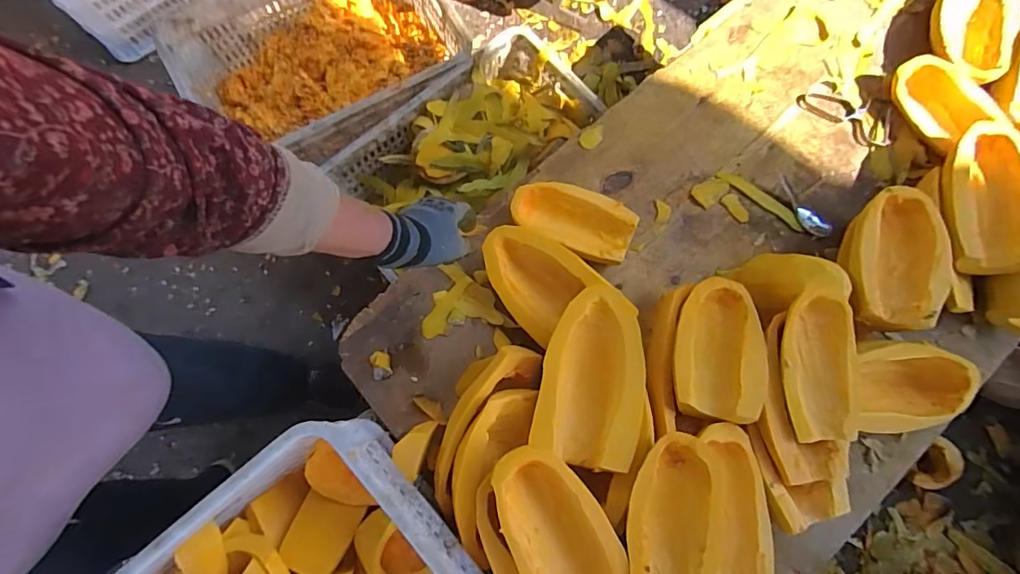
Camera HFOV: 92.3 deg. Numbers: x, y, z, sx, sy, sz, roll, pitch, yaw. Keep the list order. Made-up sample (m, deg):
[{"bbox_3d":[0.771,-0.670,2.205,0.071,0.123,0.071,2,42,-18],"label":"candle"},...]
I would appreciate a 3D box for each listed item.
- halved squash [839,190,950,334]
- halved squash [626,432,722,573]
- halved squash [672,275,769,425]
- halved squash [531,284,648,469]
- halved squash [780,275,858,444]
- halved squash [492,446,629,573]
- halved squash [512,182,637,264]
[{"bbox_3d":[0.549,-0.047,0.699,0.110,0.063,0.204,19,79,3],"label":"halved squash"},{"bbox_3d":[0.188,0.268,0.575,0.100,0.047,0.181,13,78,2],"label":"halved squash"},{"bbox_3d":[0.277,0.079,0.653,0.111,0.055,0.193,9,78,1],"label":"halved squash"},{"bbox_3d":[0.107,0.113,0.626,0.123,0.040,0.220,12,78,2],"label":"halved squash"},{"bbox_3d":[0.400,0.095,0.636,0.100,0.041,0.206,7,78,0],"label":"halved squash"},{"bbox_3d":[0.061,0.298,0.589,0.119,0.097,0.227,-26,80,-6],"label":"halved squash"},{"bbox_3d":[0.095,-0.104,0.759,0.191,0.057,0.085,23,79,4],"label":"halved squash"}]

